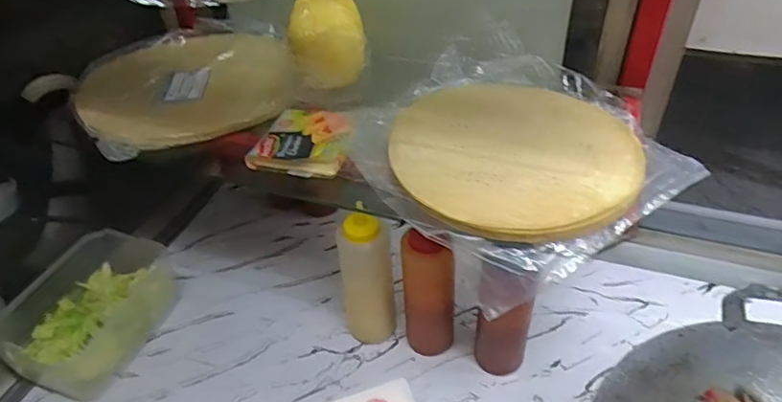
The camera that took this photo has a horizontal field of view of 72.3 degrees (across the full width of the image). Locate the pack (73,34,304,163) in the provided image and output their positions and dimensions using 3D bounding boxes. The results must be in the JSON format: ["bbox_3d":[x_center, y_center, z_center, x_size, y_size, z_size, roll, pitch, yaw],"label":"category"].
[{"bbox_3d":[-0.252,-0.144,0.655,0.234,0.045,0.266,-23,46,-25],"label":"pack"}]

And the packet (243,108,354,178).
[{"bbox_3d":[-0.089,-0.061,0.546,0.101,0.024,0.084,5,41,5],"label":"packet"}]

